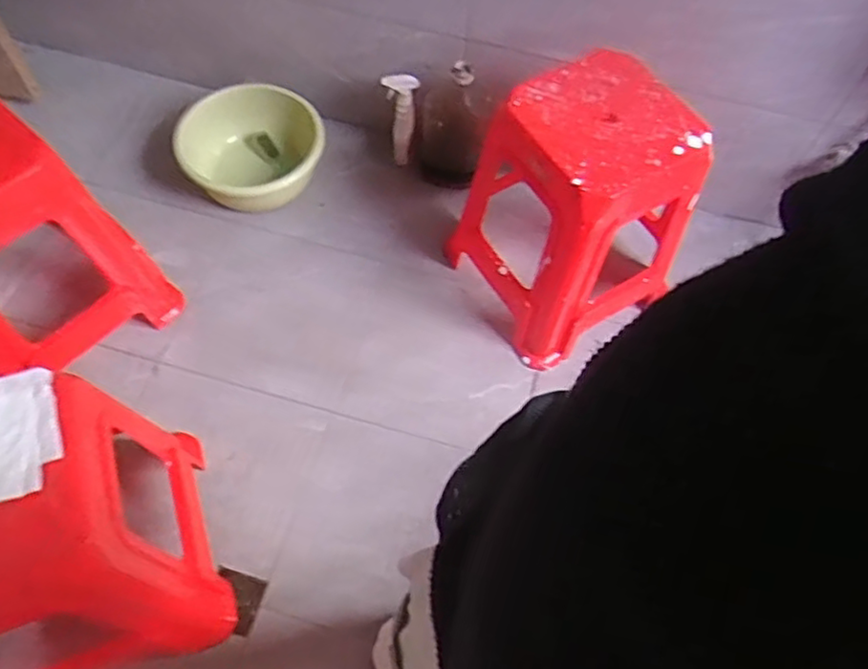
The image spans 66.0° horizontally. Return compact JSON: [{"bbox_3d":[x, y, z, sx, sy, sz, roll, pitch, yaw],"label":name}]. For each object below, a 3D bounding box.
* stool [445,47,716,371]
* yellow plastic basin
[{"bbox_3d":[0.289,-0.278,1.380,0.418,0.445,0.409,-28,67,-17],"label":"stool"},{"bbox_3d":[-0.436,-0.435,1.592,0.340,0.138,0.304,3,62,-2],"label":"yellow plastic basin"}]

